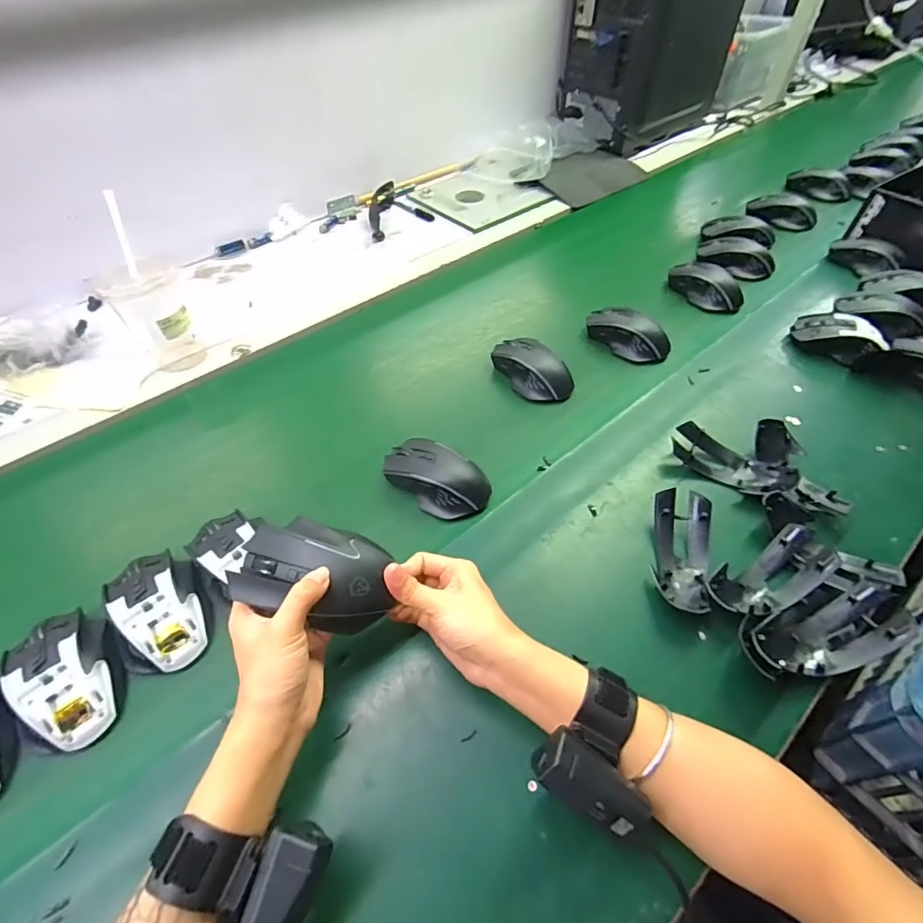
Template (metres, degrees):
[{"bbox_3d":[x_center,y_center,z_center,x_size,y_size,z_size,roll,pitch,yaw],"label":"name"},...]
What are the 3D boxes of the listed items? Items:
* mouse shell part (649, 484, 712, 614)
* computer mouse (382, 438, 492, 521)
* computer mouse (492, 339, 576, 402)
[{"bbox_3d":[0.204,0.083,0.450,0.051,0.030,0.119,9,53,7],"label":"mouse shell part"},{"bbox_3d":[-0.028,0.015,0.510,0.118,0.035,0.062,25,56,18],"label":"computer mouse"},{"bbox_3d":[0.090,-0.119,0.615,0.067,0.040,0.110,-30,58,-21],"label":"computer mouse"}]

